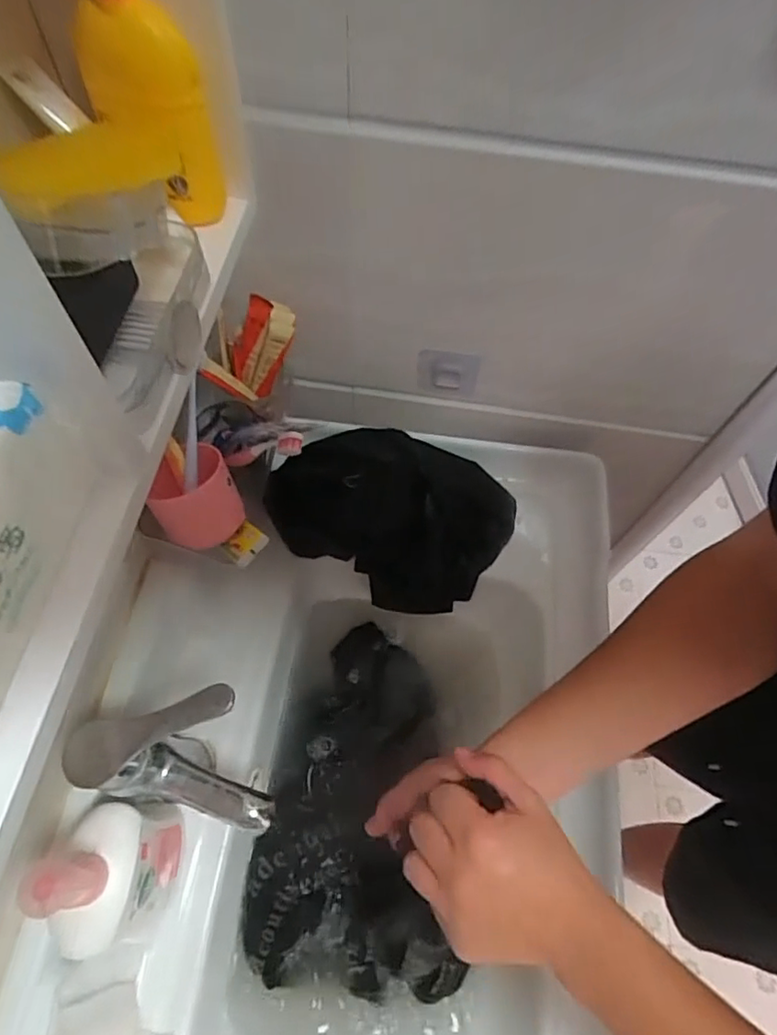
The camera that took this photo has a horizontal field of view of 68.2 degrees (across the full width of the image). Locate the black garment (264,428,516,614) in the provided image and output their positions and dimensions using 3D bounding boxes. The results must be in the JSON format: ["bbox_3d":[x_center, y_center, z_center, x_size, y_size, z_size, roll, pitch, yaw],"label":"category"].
[{"bbox_3d":[0.012,-0.004,0.668,0.250,0.122,0.176,23,63,9],"label":"black garment"}]

